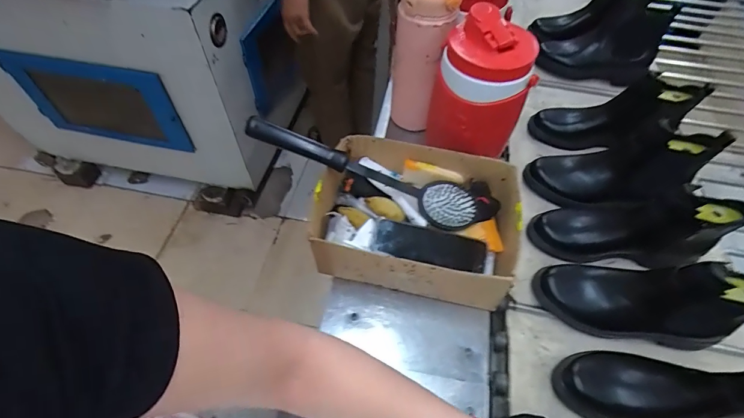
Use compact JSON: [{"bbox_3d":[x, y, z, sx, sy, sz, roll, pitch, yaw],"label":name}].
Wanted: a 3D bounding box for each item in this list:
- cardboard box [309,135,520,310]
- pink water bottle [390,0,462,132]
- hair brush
[{"bbox_3d":[0.061,0.019,0.576,0.279,0.122,0.203,9,52,7],"label":"cardboard box"},{"bbox_3d":[0.082,-0.253,0.664,0.093,0.263,0.087,7,52,5],"label":"pink water bottle"},{"bbox_3d":[-0.011,-0.055,0.559,0.358,0.048,0.053,22,53,-4],"label":"hair brush"}]

